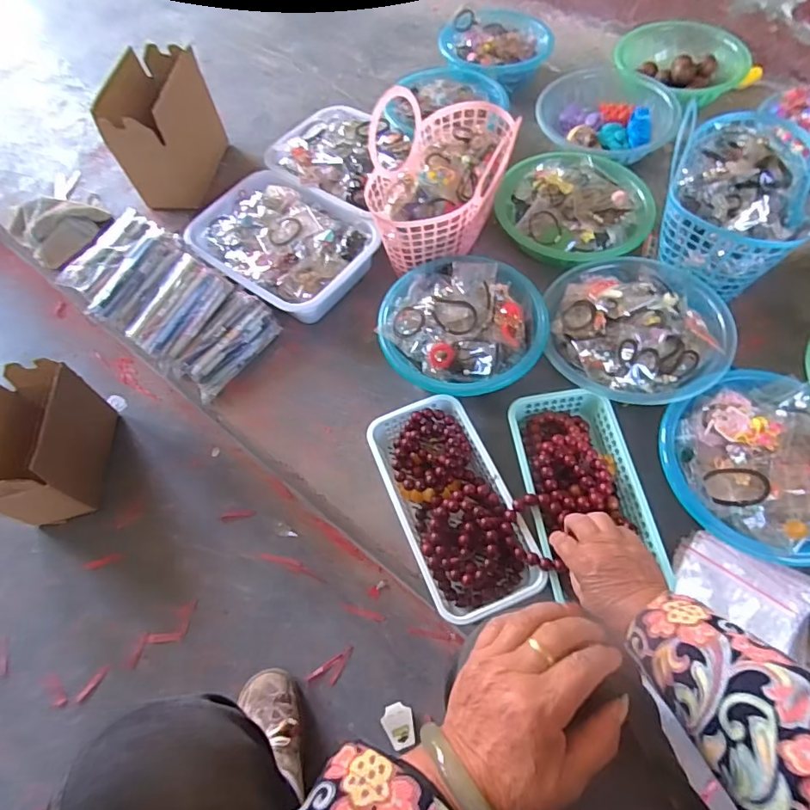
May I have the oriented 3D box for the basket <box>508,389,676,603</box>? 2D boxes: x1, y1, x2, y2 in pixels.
[{"bbox_3d":[0.211,0.091,0.606,0.129,0.049,0.233,-8,62,-2],"label":"basket"}]

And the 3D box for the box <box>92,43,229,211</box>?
[{"bbox_3d":[-0.413,-0.476,0.891,0.115,0.192,0.210,0,62,2],"label":"box"}]

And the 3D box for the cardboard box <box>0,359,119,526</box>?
[{"bbox_3d":[-0.580,0.064,0.801,0.120,0.159,0.214,-5,62,0],"label":"cardboard box"}]

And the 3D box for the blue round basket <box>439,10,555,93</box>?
[{"bbox_3d":[0.182,-0.726,1.050,0.203,0.094,0.232,38,70,20],"label":"blue round basket"}]

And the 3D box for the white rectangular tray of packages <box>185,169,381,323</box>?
[{"bbox_3d":[-0.203,-0.257,0.811,0.293,0.087,0.208,30,67,17],"label":"white rectangular tray of packages"}]

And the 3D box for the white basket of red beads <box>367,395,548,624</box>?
[{"bbox_3d":[0.054,0.117,0.613,0.126,0.071,0.264,-21,63,-9],"label":"white basket of red beads"}]

